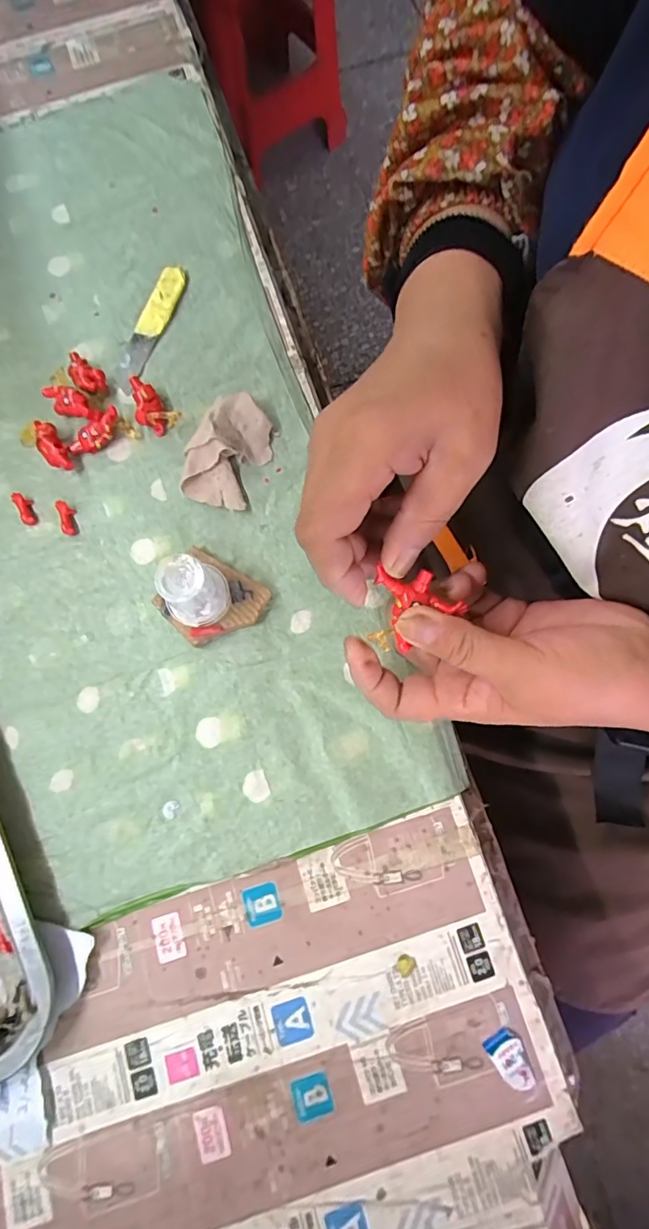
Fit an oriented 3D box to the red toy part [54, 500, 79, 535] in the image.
[{"bbox_3d":[-0.171,-0.064,0.335,0.009,0.007,0.023,-14,78,-2],"label":"red toy part"}]

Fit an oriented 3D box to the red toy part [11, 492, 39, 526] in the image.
[{"bbox_3d":[-0.201,-0.071,0.337,0.010,0.007,0.023,-19,78,-3],"label":"red toy part"}]

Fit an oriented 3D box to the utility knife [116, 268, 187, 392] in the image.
[{"bbox_3d":[-0.126,-0.206,0.359,0.021,0.007,0.099,22,79,6],"label":"utility knife"}]

